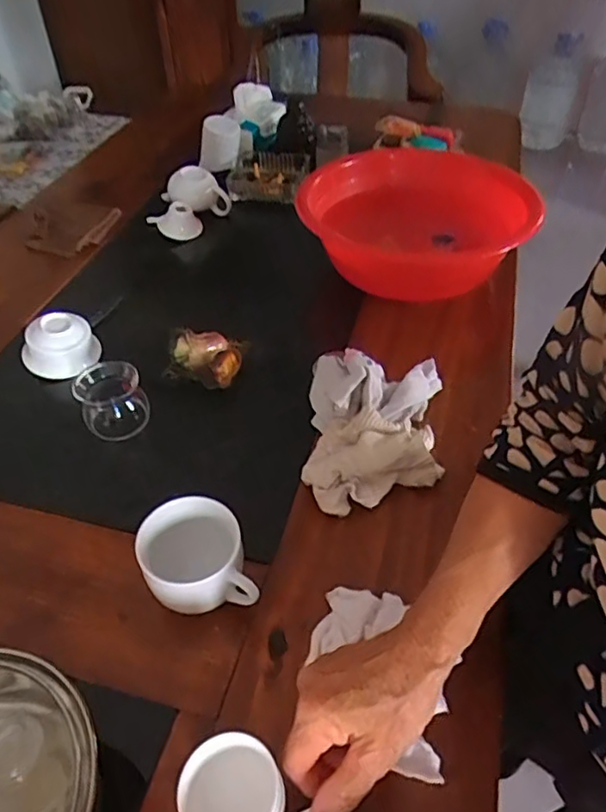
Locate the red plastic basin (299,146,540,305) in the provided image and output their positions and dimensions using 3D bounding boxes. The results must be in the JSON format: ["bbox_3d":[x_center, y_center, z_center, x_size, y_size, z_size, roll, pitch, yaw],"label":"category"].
[{"bbox_3d":[0.148,-0.249,0.821,0.282,0.101,0.282,-1,45,1],"label":"red plastic basin"}]

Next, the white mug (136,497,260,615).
[{"bbox_3d":[-0.082,0.124,0.461,0.073,0.067,0.082,-16,47,-13],"label":"white mug"}]

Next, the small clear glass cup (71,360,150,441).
[{"bbox_3d":[-0.194,-0.005,0.611,0.065,0.056,0.056,-14,46,-11],"label":"small clear glass cup"}]

